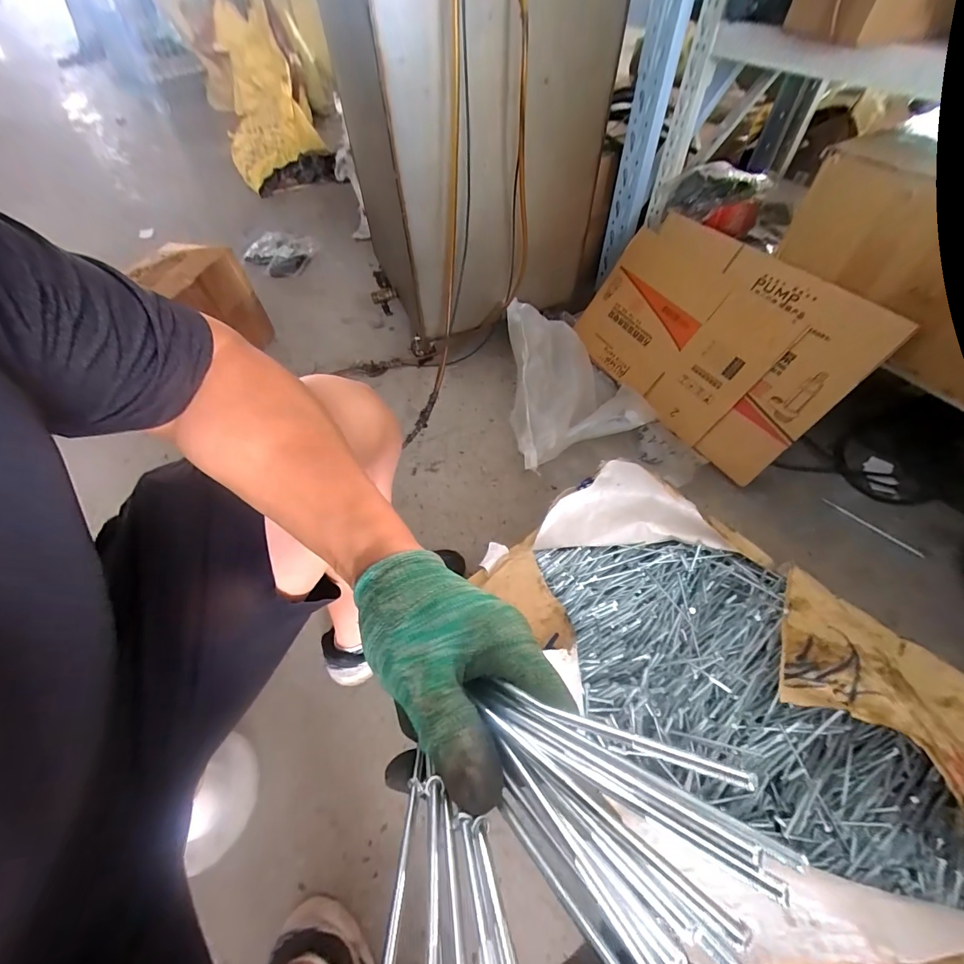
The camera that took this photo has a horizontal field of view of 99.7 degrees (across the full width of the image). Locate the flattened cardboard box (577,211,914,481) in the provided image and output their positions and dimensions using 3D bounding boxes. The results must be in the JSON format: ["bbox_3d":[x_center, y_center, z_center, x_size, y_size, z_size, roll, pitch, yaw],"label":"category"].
[{"bbox_3d":[0.495,-0.329,0.923,0.025,0.361,0.587,-3,47,-42],"label":"flattened cardboard box"}]

